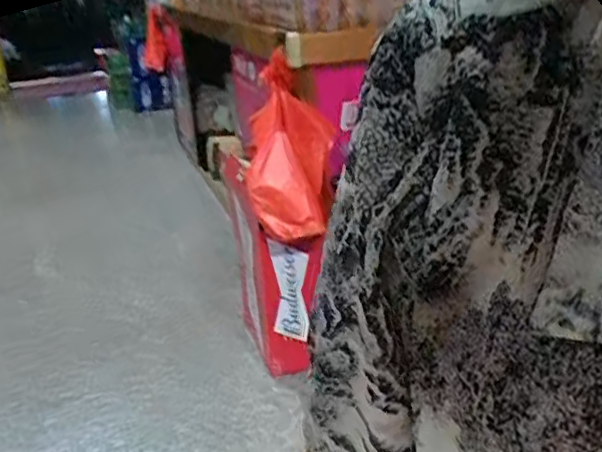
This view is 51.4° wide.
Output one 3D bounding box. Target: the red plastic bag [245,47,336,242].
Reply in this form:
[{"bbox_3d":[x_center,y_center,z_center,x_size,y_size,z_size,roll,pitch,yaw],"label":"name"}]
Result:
[{"bbox_3d":[-0.018,-0.126,1.058,0.140,0.282,0.165,-3,22,0],"label":"red plastic bag"}]

